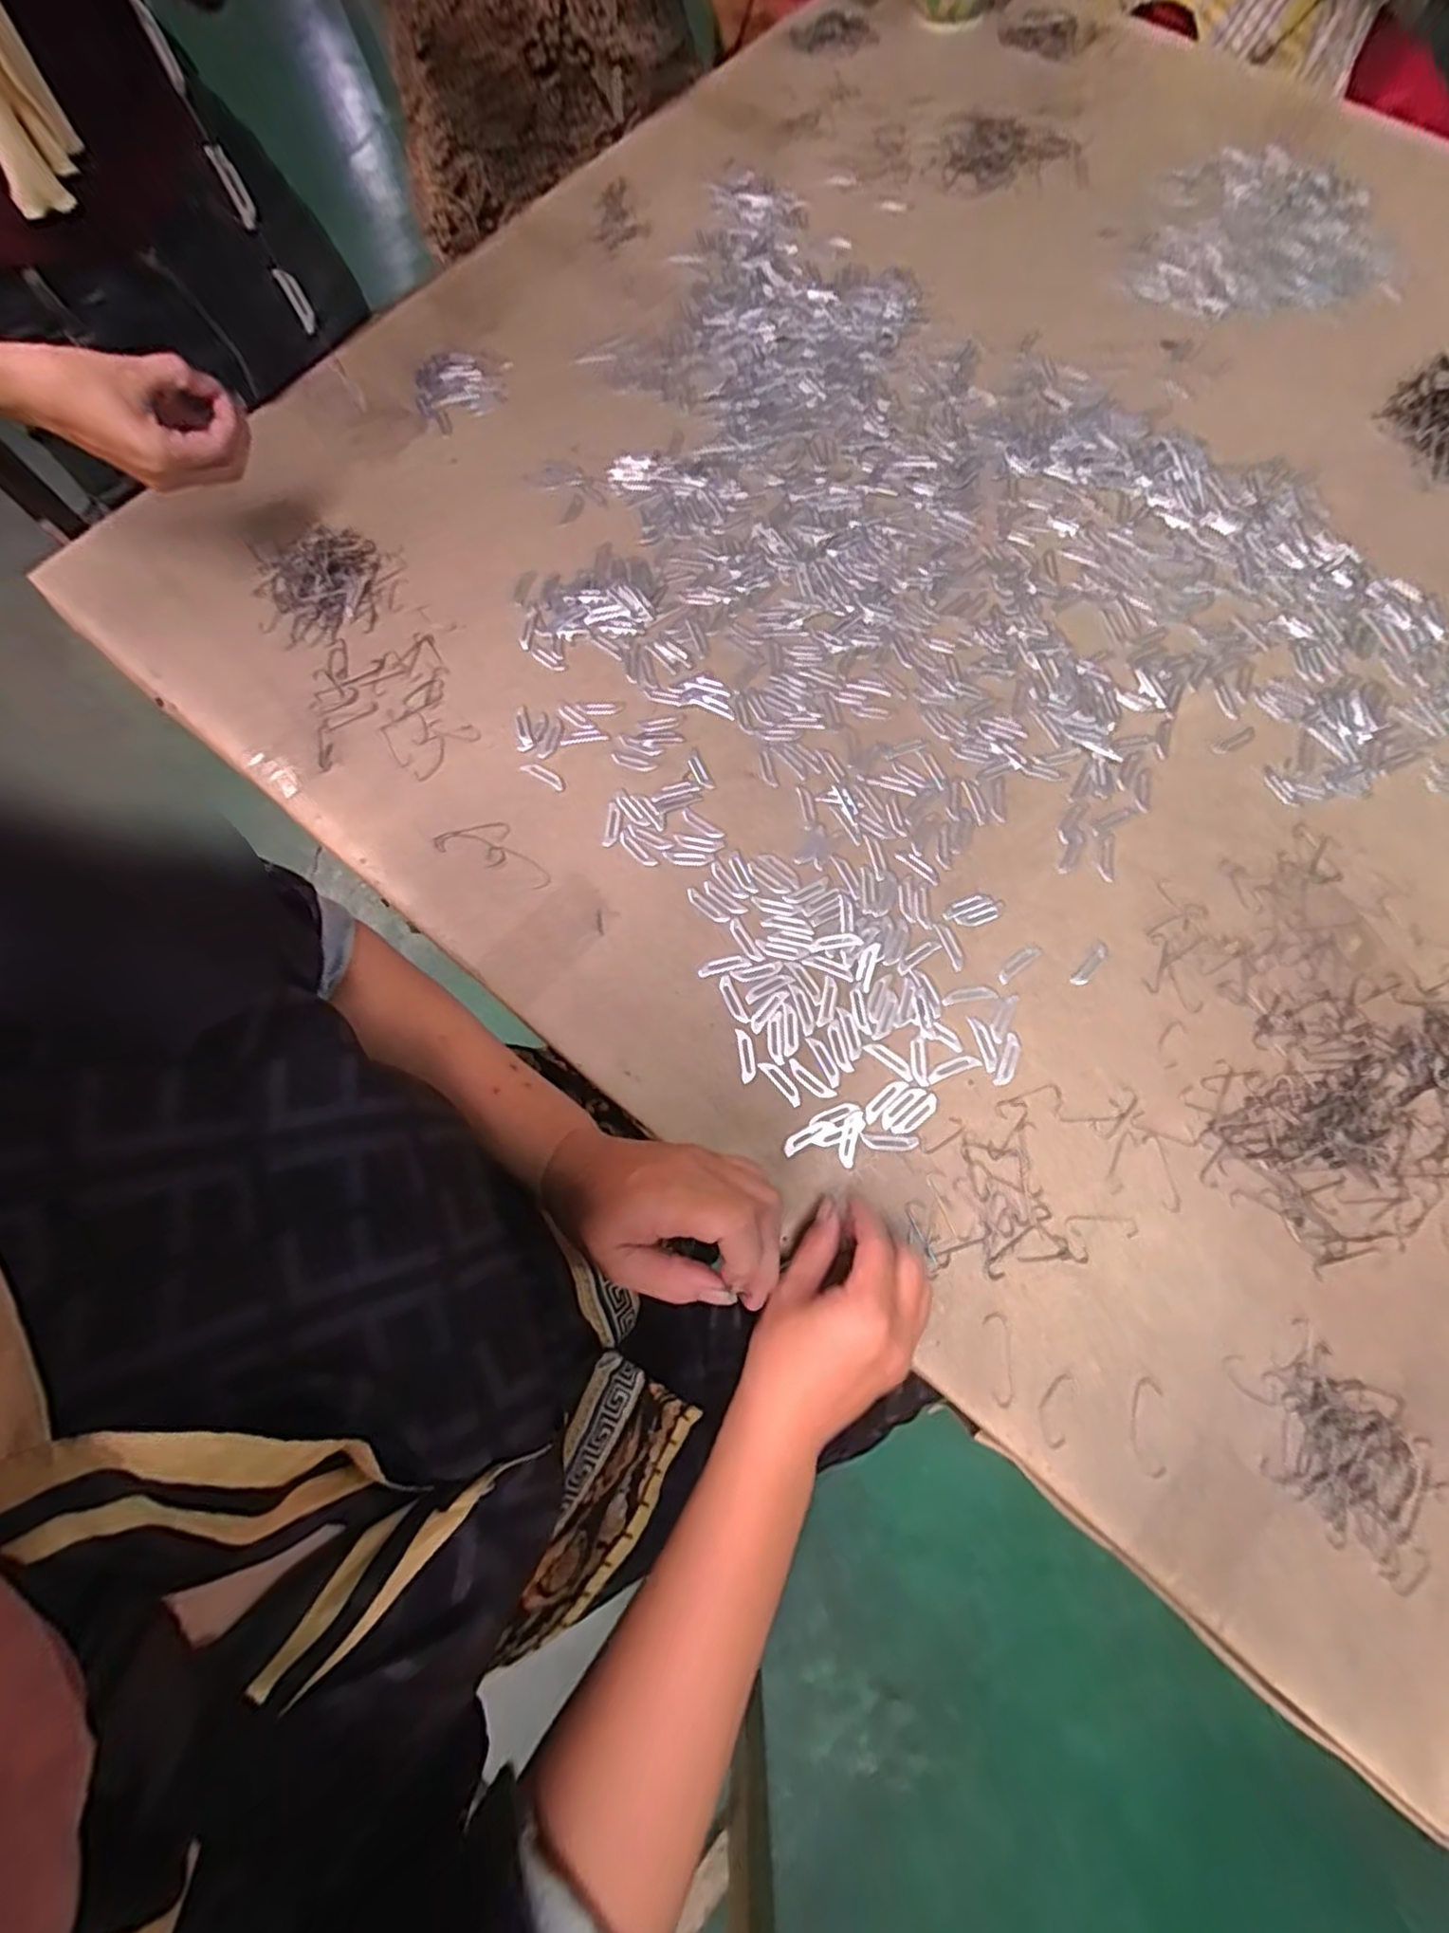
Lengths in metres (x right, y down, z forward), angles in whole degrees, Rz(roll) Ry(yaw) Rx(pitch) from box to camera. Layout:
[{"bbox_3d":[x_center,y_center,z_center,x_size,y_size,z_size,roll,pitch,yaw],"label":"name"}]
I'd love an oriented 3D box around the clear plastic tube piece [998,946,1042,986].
[{"bbox_3d":[0.197,-0.002,0.470,0.037,0.004,0.010,-38,76,-10],"label":"clear plastic tube piece"}]

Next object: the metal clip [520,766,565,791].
[{"bbox_3d":[-0.132,-0.140,0.515,0.036,0.004,0.009,31,76,10],"label":"metal clip"}]

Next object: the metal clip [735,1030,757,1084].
[{"bbox_3d":[0.014,0.058,0.454,0.010,0.004,0.034,-7,73,-1],"label":"metal clip"}]

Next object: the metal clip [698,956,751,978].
[{"bbox_3d":[0.000,0.000,0.471,0.036,0.004,0.010,-12,73,-3],"label":"metal clip"}]

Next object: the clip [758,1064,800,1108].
[{"bbox_3d":[0.037,0.074,0.447,0.010,0.004,0.034,-41,76,-10],"label":"clip"}]

